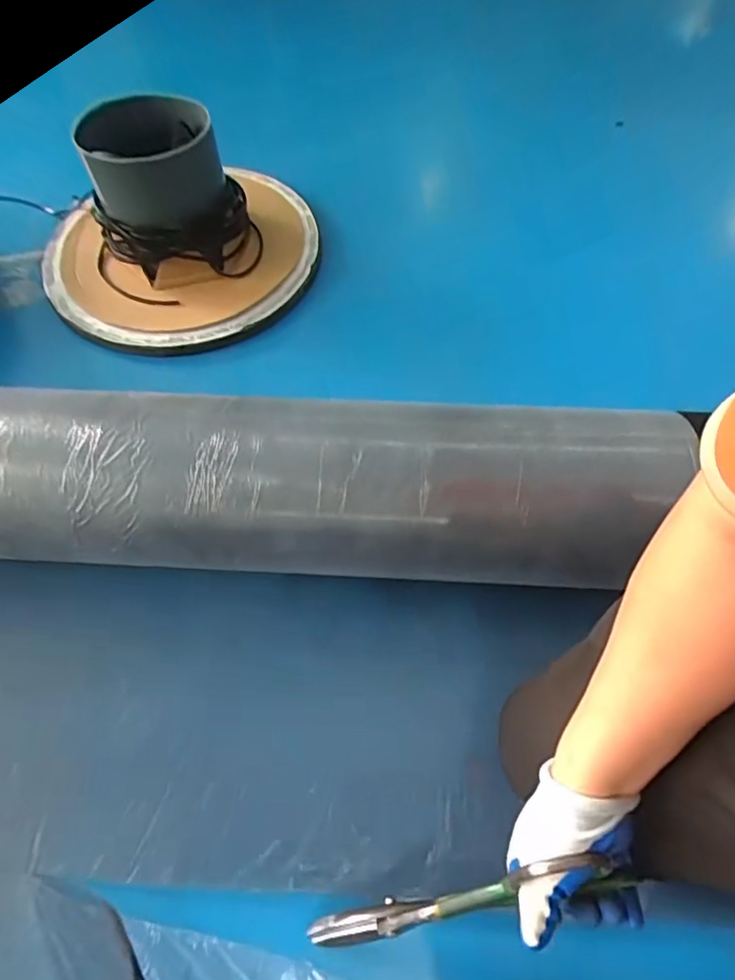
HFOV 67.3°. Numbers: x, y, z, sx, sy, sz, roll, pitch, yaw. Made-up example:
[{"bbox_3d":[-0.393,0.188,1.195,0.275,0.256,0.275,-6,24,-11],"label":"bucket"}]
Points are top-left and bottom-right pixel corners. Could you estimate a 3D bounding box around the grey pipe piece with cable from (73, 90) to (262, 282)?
[{"bbox_3d":[-0.309,-0.468,0.862,0.198,0.196,0.182,11,63,9],"label":"grey pipe piece with cable"}]

